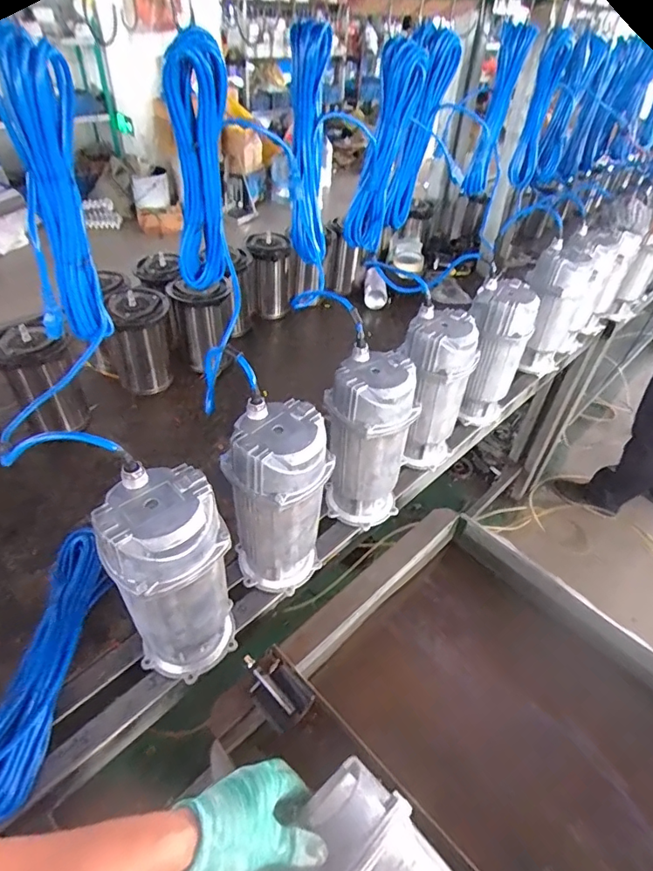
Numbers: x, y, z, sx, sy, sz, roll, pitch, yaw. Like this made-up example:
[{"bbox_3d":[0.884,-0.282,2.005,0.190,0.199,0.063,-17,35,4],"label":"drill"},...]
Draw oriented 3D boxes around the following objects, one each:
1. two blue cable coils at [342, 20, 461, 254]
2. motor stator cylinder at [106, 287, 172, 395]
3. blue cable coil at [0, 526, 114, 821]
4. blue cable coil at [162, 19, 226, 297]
[{"bbox_3d":[0.151,-0.589,1.018,0.219,0.364,0.068,-32,53,-34],"label":"two blue cable coils"},{"bbox_3d":[-0.414,-0.197,1.109,0.140,0.227,0.116,-16,46,-21],"label":"motor stator cylinder"},{"bbox_3d":[-0.373,0.290,0.664,0.080,0.055,0.384,1,42,-4],"label":"blue cable coil"},{"bbox_3d":[-0.191,-0.386,0.752,0.087,0.346,0.085,-7,43,-12],"label":"blue cable coil"}]

